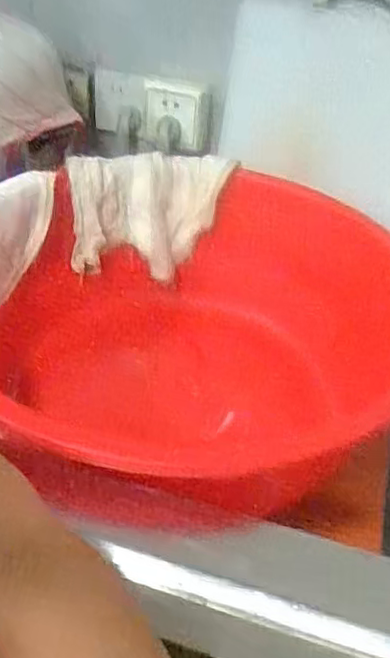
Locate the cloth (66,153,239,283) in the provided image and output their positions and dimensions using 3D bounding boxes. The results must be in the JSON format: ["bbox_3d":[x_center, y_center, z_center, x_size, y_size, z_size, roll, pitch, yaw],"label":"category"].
[{"bbox_3d":[-0.054,-0.122,0.725,0.169,0.129,0.048,-10,39,-20],"label":"cloth"}]

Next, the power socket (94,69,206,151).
[{"bbox_3d":[-0.049,-0.261,0.756,0.152,0.102,0.040,22,66,21],"label":"power socket"}]

